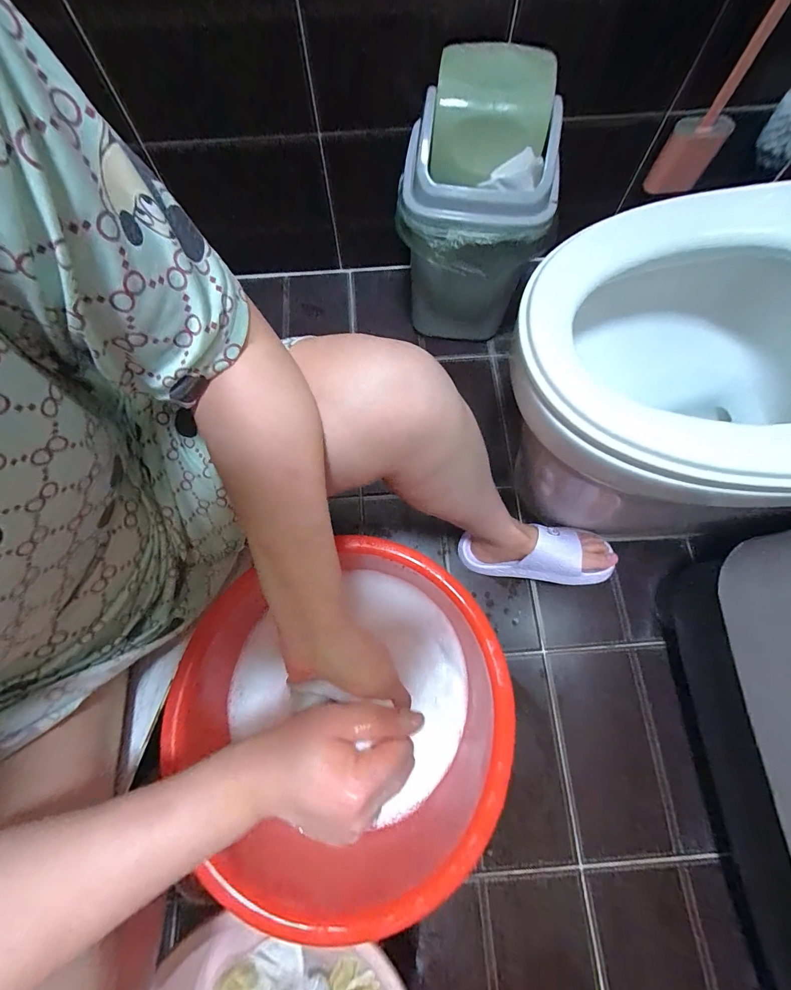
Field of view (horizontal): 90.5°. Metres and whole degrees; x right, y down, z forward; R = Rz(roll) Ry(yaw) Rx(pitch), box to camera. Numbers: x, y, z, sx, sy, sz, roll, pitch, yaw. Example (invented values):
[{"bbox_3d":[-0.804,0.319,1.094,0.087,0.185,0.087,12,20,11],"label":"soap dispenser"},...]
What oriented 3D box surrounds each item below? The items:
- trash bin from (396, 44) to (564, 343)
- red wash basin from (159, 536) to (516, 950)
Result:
[{"bbox_3d":[0.125,-0.463,0.735,0.237,0.417,0.270,-4,72,0],"label":"trash bin"},{"bbox_3d":[-0.041,0.250,0.446,0.340,0.141,0.308,-35,75,-9],"label":"red wash basin"}]

